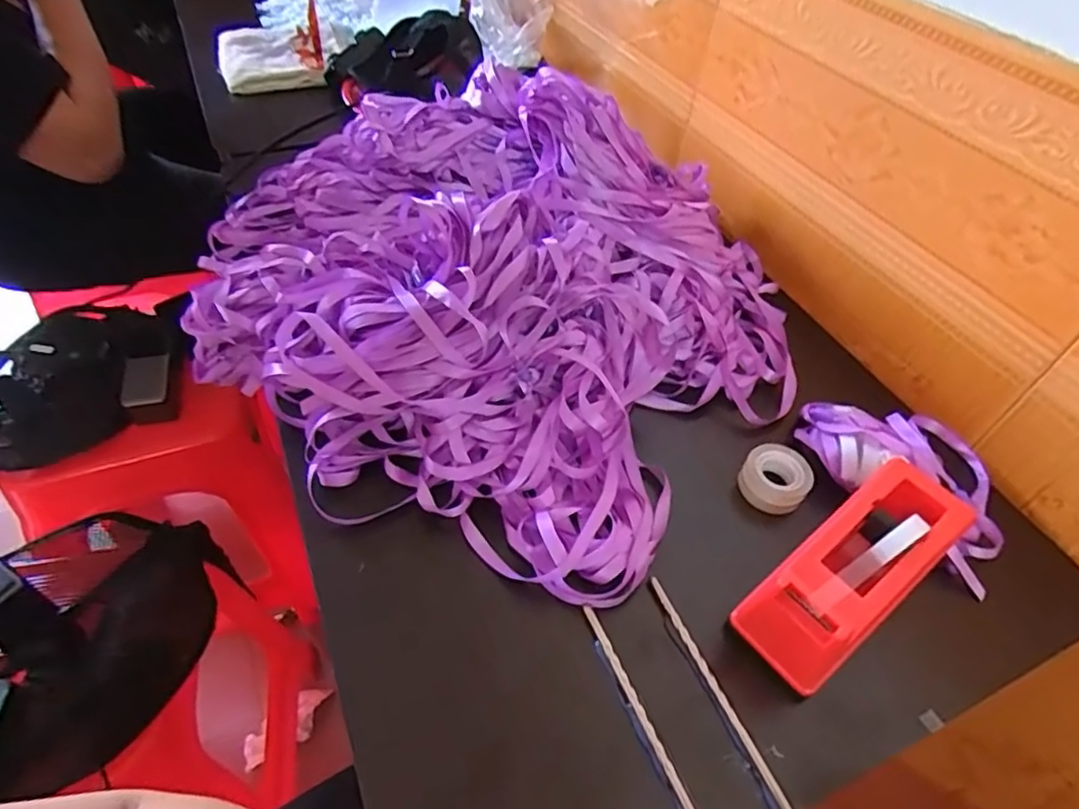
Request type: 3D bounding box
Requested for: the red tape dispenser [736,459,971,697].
[{"bbox_3d":[0.194,0.102,0.386,0.155,0.064,0.061,-29,56,-27],"label":"red tape dispenser"}]

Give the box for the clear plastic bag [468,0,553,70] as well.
[{"bbox_3d":[-0.044,-0.594,0.946,0.121,0.127,0.123,0,50,-5],"label":"clear plastic bag"}]

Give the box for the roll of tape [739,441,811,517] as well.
[{"bbox_3d":[0.178,0.055,0.466,0.046,0.026,0.044,2,48,-3],"label":"roll of tape"}]

